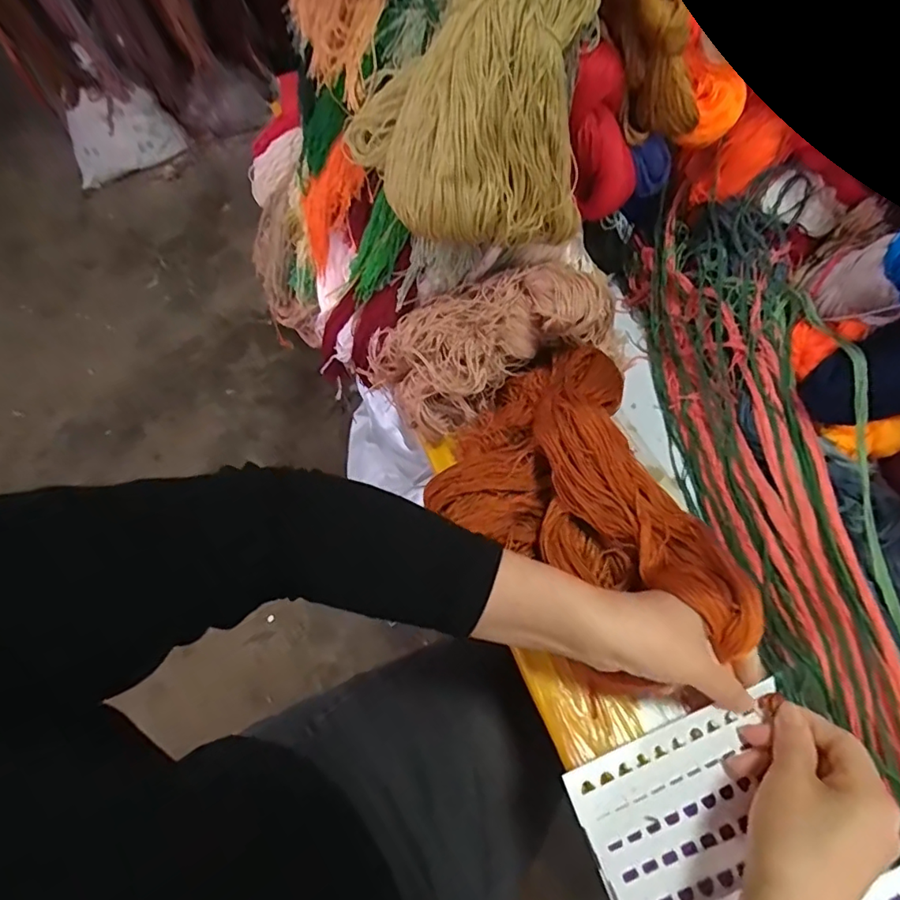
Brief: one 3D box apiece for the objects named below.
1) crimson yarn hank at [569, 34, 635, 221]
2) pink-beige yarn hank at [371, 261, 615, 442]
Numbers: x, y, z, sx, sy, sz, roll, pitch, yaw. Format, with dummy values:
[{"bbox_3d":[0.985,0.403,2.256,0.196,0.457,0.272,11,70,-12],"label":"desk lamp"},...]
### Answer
[{"bbox_3d":[0.127,-0.262,0.449,0.058,0.122,0.042,-13,25,-5],"label":"crimson yarn hank"},{"bbox_3d":[0.043,-0.110,0.497,0.223,0.087,0.108,-31,62,-13],"label":"pink-beige yarn hank"}]

